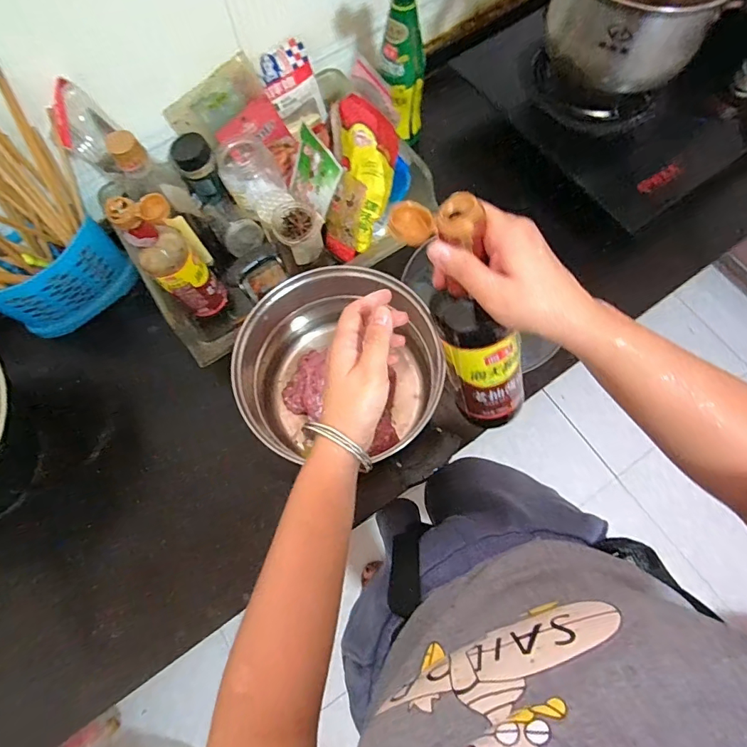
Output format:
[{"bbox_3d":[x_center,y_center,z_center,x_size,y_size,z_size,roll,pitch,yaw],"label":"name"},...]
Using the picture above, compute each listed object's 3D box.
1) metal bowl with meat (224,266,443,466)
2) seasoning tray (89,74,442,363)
[{"bbox_3d":[-0.049,-0.003,0.588,0.231,0.142,0.227,-1,72,1],"label":"metal bowl with meat"},{"bbox_3d":[-0.154,-0.264,0.625,0.436,0.231,0.275,-39,76,-10],"label":"seasoning tray"}]

